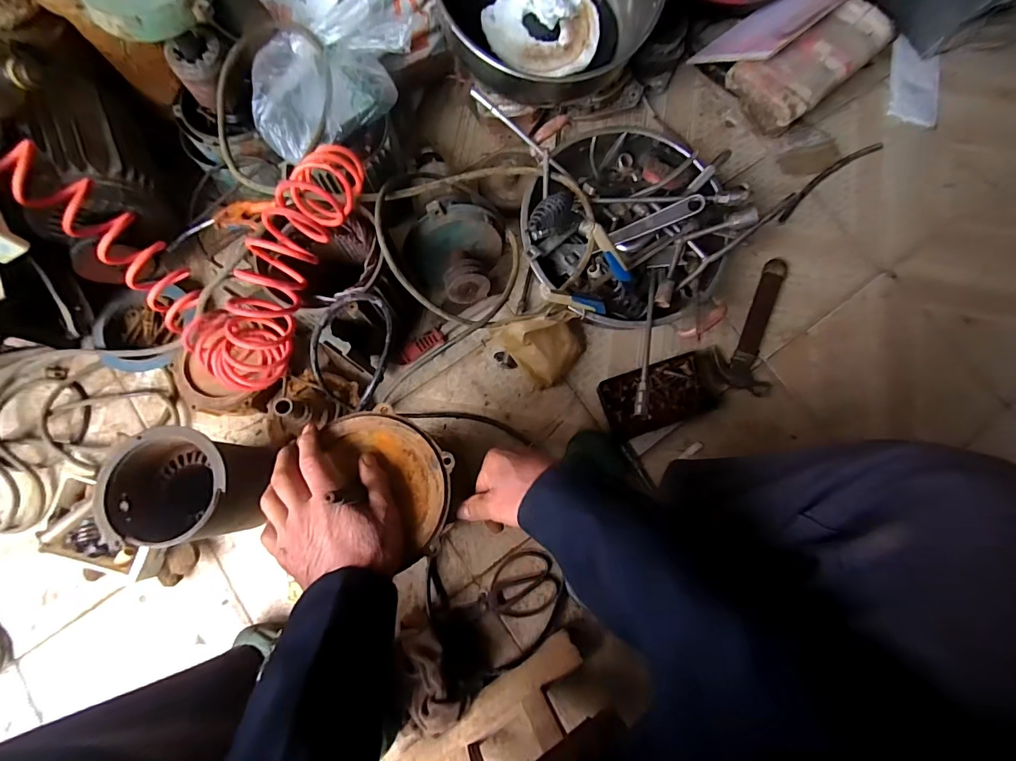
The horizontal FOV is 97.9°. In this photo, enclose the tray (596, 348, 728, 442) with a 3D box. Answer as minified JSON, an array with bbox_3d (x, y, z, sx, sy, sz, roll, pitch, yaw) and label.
[{"bbox_3d":[0.265,0.020,0.731,0.220,0.025,0.102,-18,80,-4],"label":"tray"}]

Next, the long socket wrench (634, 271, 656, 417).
[{"bbox_3d":[0.198,-0.062,0.628,0.012,0.015,0.251,14,61,2],"label":"long socket wrench"}]

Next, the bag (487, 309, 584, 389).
[{"bbox_3d":[0.064,-0.049,0.696,0.157,0.147,0.093,-20,80,-5],"label":"bag"}]

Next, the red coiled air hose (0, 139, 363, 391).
[{"bbox_3d":[-0.569,-0.258,0.614,0.697,0.296,0.311,24,80,4],"label":"red coiled air hose"}]

